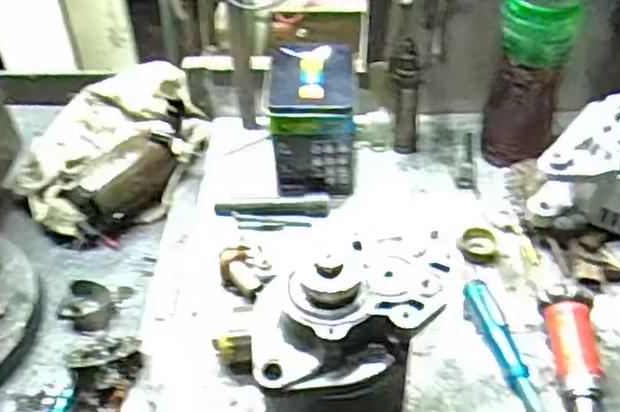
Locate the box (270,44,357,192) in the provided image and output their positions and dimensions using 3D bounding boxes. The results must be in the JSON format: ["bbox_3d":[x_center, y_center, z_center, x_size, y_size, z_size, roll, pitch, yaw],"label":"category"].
[{"bbox_3d":[0.004,-0.092,0.771,0.091,0.126,0.112,-2,43,2],"label":"box"}]

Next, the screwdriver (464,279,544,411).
[{"bbox_3d":[0.181,0.142,0.586,0.023,0.025,0.195,-13,43,-10],"label":"screwdriver"}]

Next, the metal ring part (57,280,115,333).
[{"bbox_3d":[-0.224,0.102,0.702,0.047,0.024,0.050,-1,43,1],"label":"metal ring part"}]

